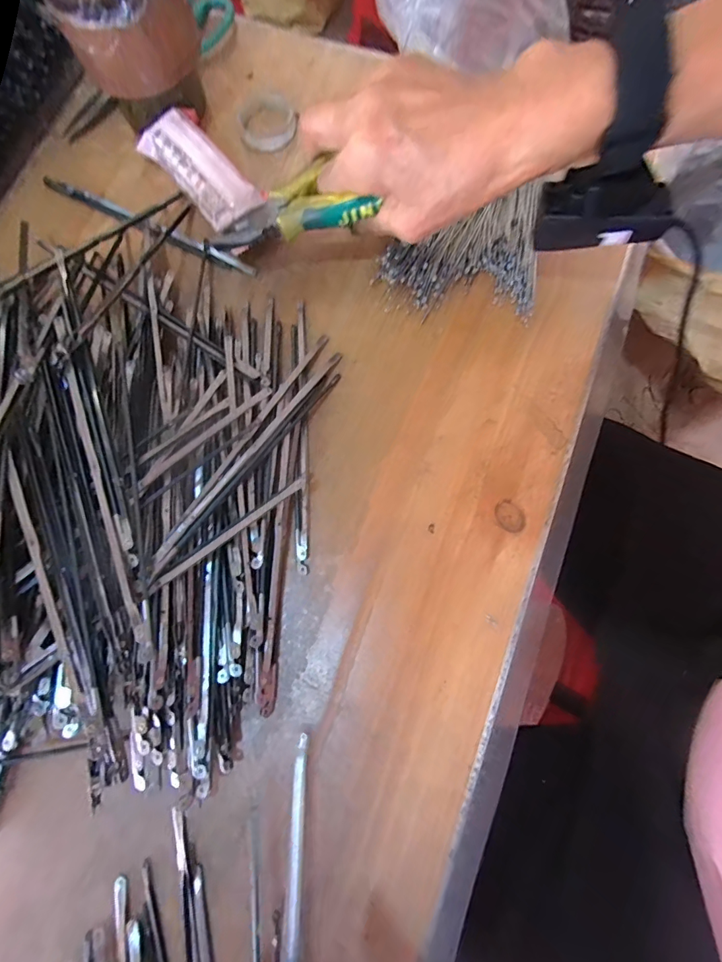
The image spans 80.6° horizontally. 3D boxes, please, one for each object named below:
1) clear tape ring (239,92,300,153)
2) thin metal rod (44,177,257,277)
[{"bbox_3d":[-0.074,-0.287,0.338,0.045,0.009,0.055,-1,76,1],"label":"clear tape ring"},{"bbox_3d":[-0.161,-0.193,0.321,0.189,0.006,0.012,26,78,8],"label":"thin metal rod"}]

